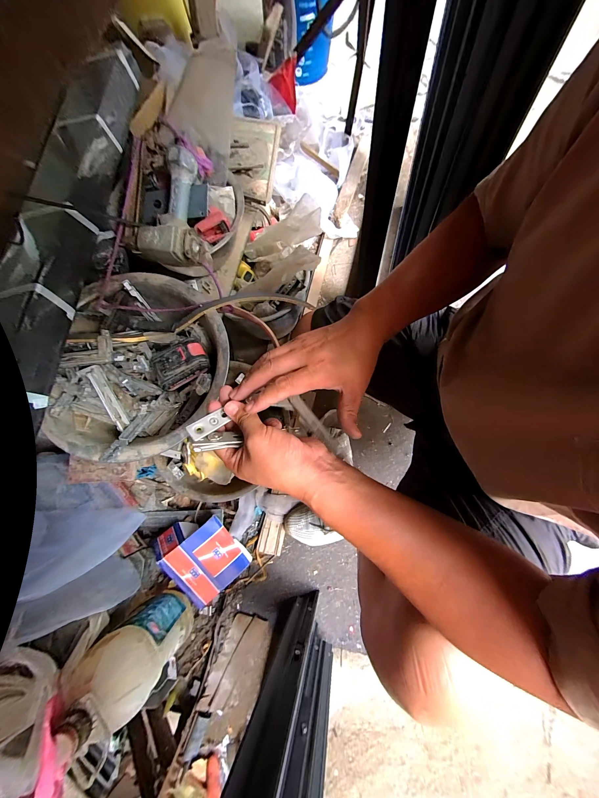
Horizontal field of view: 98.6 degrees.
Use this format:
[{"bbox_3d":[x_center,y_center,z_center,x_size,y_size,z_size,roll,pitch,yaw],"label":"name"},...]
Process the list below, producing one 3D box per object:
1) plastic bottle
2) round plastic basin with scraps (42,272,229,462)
[{"bbox_3d":[-0.351,0.550,0.558,0.149,0.320,0.120,42,81,6],"label":"plastic bottle"},{"bbox_3d":[-0.307,-0.068,0.534,0.321,0.103,0.360,-2,79,-1],"label":"round plastic basin with scraps"}]

